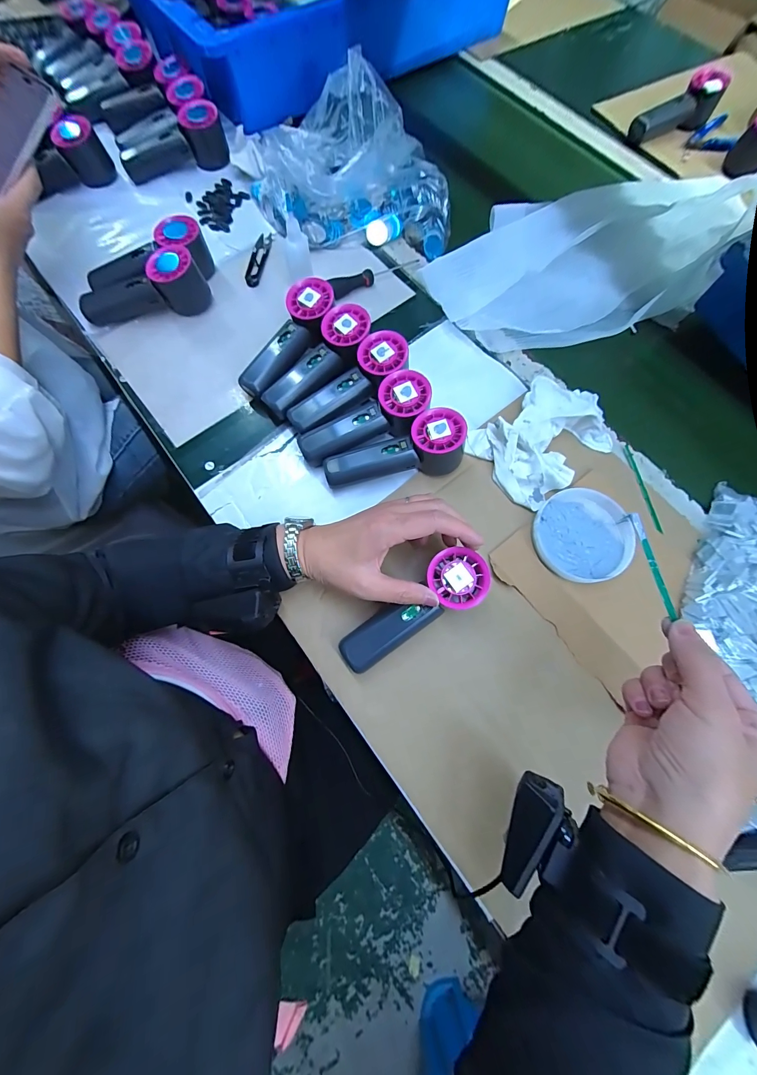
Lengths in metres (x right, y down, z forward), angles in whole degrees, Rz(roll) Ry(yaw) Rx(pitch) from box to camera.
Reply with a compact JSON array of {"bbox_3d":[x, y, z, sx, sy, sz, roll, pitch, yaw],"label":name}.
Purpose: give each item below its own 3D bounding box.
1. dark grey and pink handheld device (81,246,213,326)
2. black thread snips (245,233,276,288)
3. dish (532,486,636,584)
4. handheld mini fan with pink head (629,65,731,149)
[{"bbox_3d":[-0.303,-0.317,0.457,0.157,0.060,0.053,-10,73,-5],"label":"dark grey and pink handheld device"},{"bbox_3d":[-0.168,-0.396,0.509,0.024,0.014,0.095,7,73,0],"label":"black thread snips"},{"bbox_3d":[0.219,-0.002,0.389,0.106,0.017,0.098,1,73,-2],"label":"dish"},{"bbox_3d":[0.498,-0.713,0.596,0.148,0.057,0.053,-30,76,-10],"label":"handheld mini fan with pink head"}]

